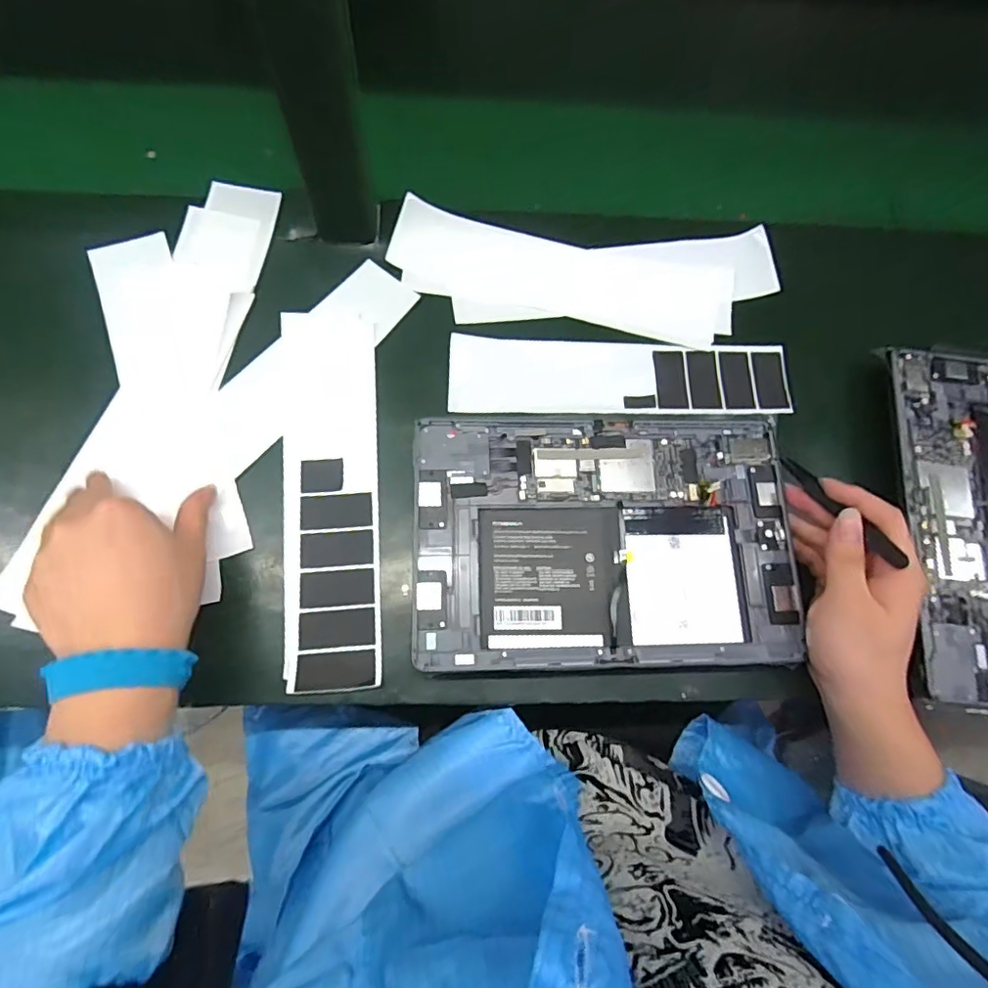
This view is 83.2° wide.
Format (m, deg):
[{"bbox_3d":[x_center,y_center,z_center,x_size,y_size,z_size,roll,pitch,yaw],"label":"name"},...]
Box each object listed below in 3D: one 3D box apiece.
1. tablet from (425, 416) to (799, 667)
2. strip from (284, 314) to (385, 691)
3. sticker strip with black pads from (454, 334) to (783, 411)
[{"bbox_3d":[0.075,0.027,0.375,0.252,0.007,0.166,0,75,-5],"label":"tablet"},{"bbox_3d":[-0.114,-0.006,0.393,0.066,0.008,0.270,-5,76,-4],"label":"strip"},{"bbox_3d":[0.100,-0.093,0.440,0.264,0.011,0.059,1,75,-3],"label":"sticker strip with black pads"}]

